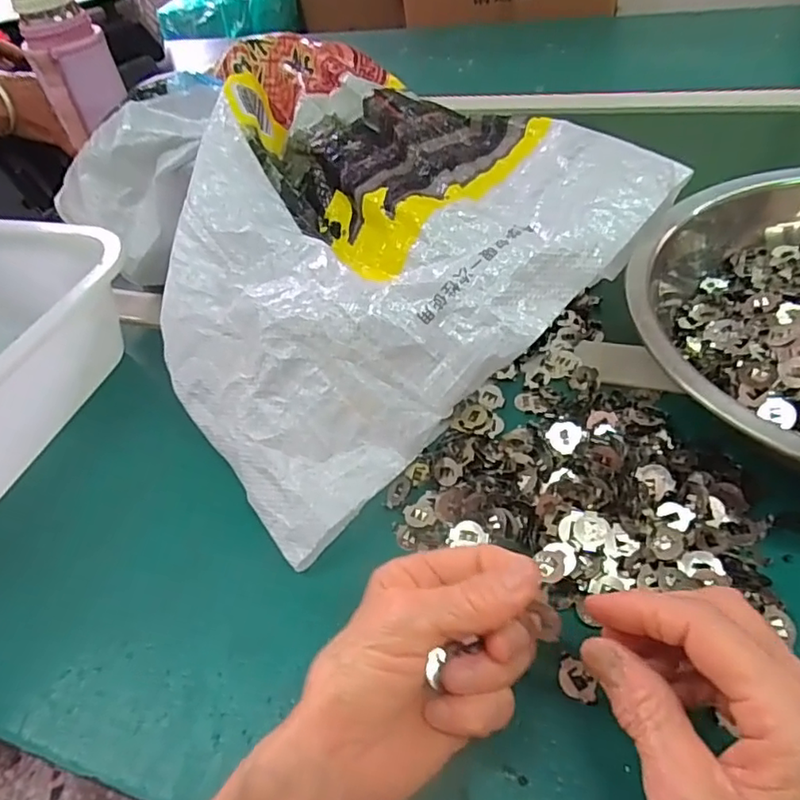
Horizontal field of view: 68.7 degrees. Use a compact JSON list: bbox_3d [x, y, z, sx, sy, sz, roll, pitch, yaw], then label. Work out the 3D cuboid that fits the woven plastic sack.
[{"bbox_3d":[-0.028,-0.119,0.410,0.312,0.140,0.332,-29,48,-16],"label":"woven plastic sack"}]

